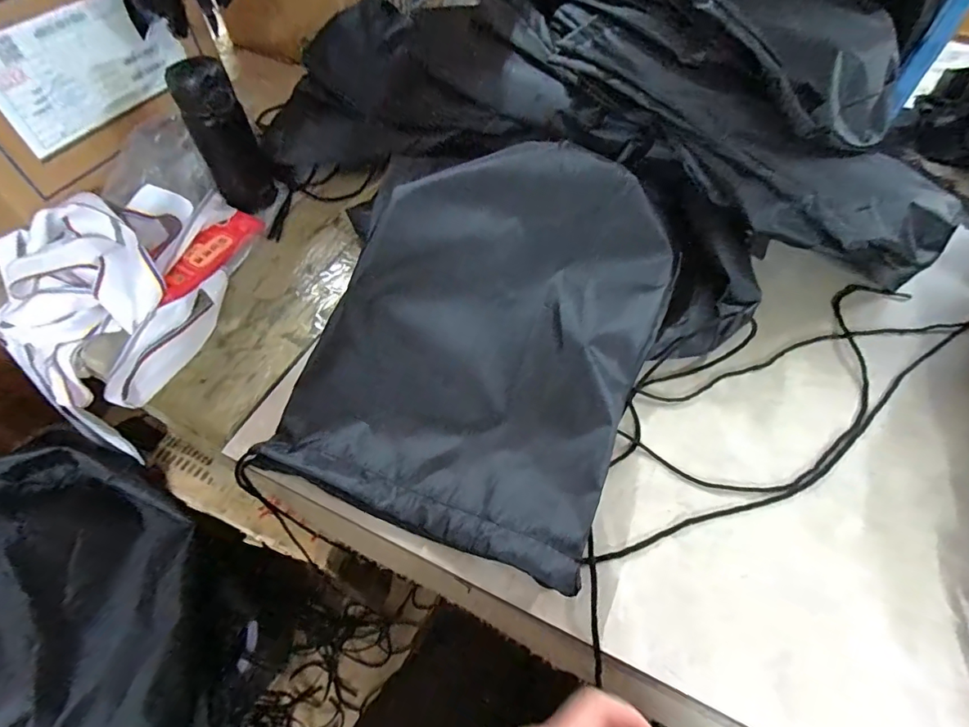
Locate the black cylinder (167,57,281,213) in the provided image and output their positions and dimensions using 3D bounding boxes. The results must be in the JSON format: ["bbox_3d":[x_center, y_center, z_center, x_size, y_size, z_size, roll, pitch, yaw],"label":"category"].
[{"bbox_3d":[-0.299,-0.260,0.563,0.066,0.164,0.061,-24,60,-16],"label":"black cylinder"}]

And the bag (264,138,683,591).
[{"bbox_3d":[0.012,-0.043,0.422,0.268,0.064,0.381,23,73,7],"label":"bag"}]

